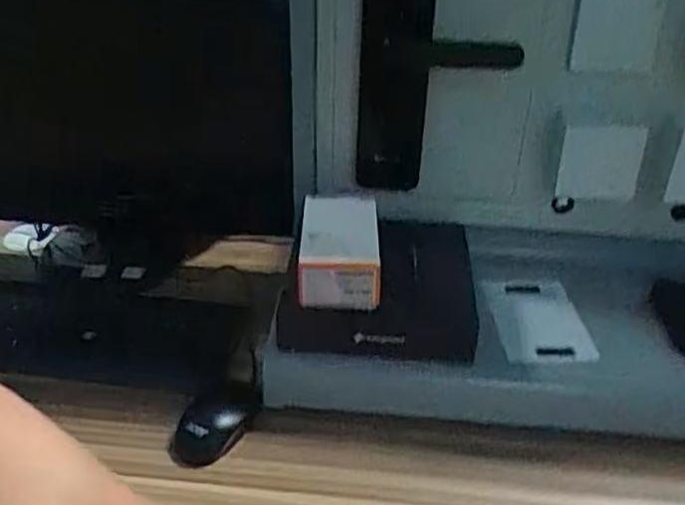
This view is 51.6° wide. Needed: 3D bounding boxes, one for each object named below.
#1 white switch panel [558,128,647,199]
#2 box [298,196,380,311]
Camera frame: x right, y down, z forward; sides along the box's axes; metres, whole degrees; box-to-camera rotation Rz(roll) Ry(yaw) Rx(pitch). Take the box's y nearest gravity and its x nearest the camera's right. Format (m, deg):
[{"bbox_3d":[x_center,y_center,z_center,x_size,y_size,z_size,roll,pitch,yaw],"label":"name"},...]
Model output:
[{"bbox_3d":[0.300,-0.103,0.826,0.088,0.097,0.015,7,42,18],"label":"white switch panel"},{"bbox_3d":[-0.004,-0.006,0.769,0.085,0.054,0.145,1,33,0],"label":"box"}]

